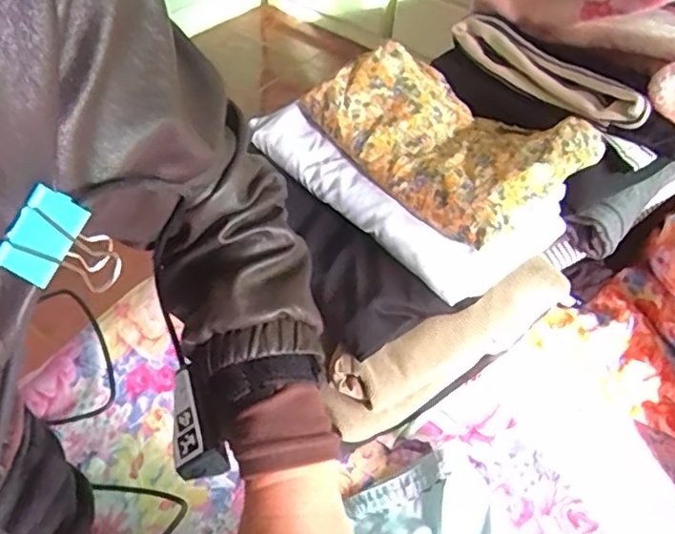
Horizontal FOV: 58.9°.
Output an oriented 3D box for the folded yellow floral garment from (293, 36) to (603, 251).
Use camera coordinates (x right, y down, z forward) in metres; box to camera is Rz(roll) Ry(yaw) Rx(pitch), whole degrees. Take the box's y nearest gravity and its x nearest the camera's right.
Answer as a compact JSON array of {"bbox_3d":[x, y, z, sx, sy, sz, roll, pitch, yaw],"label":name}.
[{"bbox_3d":[0.095,-0.123,0.537,0.151,0.050,0.225,-28,57,-27],"label":"folded yellow floral garment"}]

